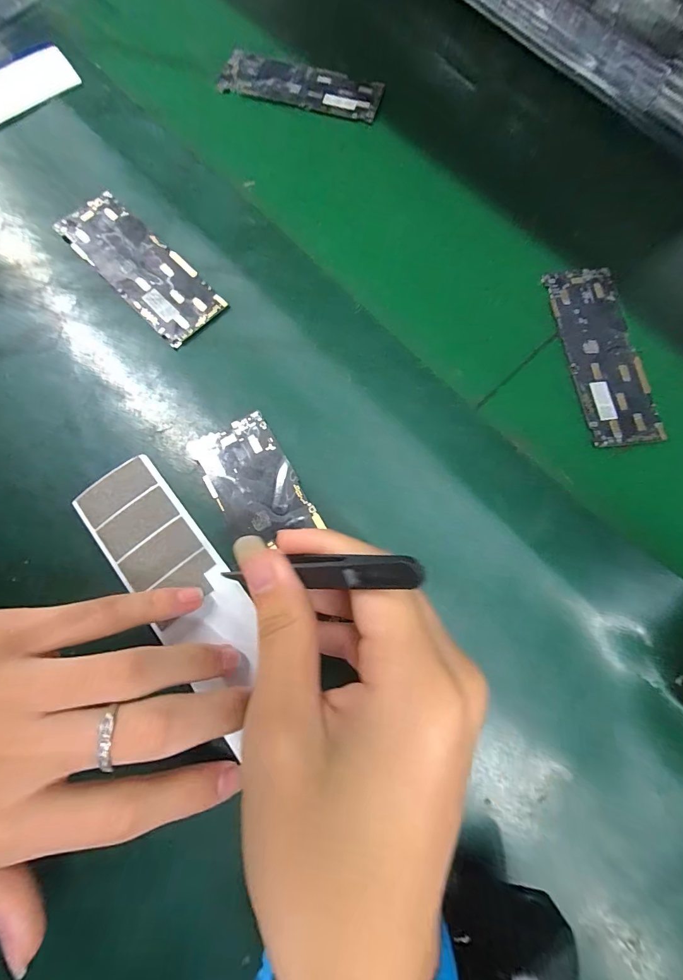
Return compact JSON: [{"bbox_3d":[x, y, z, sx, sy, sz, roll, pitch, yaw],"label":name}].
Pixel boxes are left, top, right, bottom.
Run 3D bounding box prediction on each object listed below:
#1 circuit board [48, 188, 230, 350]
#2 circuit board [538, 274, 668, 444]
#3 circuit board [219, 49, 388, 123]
[{"bbox_3d":[-0.129,-0.143,0.243,0.122,0.009,0.043,44,81,9],"label":"circuit board"},{"bbox_3d":[0.164,-0.086,0.237,0.044,0.005,0.121,-8,77,-1],"label":"circuit board"},{"bbox_3d":[-0.032,-0.321,0.300,0.125,0.006,0.040,16,89,3],"label":"circuit board"}]

